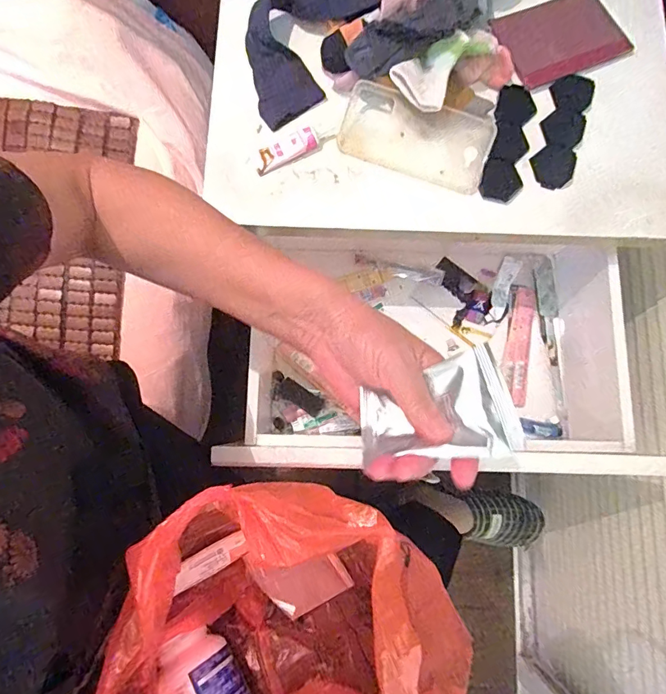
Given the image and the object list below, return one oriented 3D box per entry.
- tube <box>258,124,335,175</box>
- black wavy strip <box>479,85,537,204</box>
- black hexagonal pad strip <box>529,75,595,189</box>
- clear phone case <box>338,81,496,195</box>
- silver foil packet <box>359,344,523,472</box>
[{"bbox_3d":[-0.045,-0.228,0.500,0.094,0.011,0.027,-30,80,-7],"label":"tube"},{"bbox_3d":[0.203,-0.235,0.510,0.047,0.010,0.147,17,78,-10],"label":"black wavy strip"},{"bbox_3d":[0.265,-0.250,0.511,0.047,0.008,0.143,17,78,2],"label":"black hexagonal pad strip"},{"bbox_3d":[0.093,-0.236,0.505,0.168,0.011,0.081,18,98,4],"label":"clear phone case"},{"bbox_3d":[0.062,0.044,0.281,0.094,0.015,0.063,-23,63,24],"label":"silver foil packet"}]

